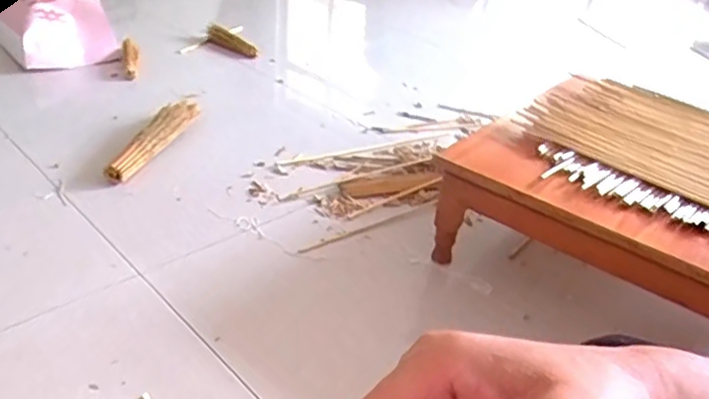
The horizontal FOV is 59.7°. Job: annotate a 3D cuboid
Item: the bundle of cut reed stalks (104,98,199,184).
[{"bbox_3d":[-0.480,-0.161,1.533,0.075,0.065,0.399,11,33,8],"label":"bundle of cut reed stalks"}]

